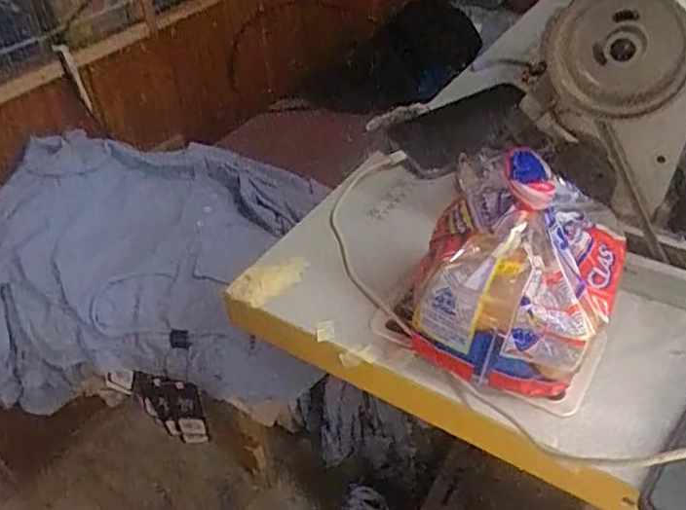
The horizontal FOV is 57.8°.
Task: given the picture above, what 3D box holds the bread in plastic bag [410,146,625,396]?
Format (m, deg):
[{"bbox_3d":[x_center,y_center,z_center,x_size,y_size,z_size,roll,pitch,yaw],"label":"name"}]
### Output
[{"bbox_3d":[0.113,0.008,0.400,0.121,0.114,0.108,12,44,14],"label":"bread in plastic bag"}]

